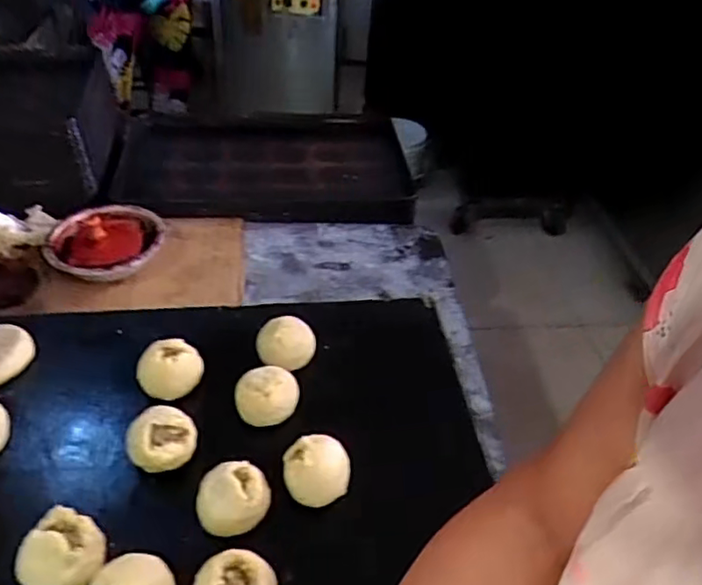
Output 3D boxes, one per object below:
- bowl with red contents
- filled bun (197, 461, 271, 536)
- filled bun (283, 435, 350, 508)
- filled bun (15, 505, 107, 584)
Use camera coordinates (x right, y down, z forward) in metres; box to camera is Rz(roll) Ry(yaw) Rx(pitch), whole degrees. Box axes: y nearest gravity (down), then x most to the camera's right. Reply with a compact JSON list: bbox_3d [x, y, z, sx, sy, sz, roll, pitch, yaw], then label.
[{"bbox_3d":[-0.407,-0.092,1.002,0.184,0.052,0.162,-4,41,-10],"label":"bowl with red contents"},{"bbox_3d":[-0.127,0.224,0.661,0.078,0.050,0.064,-7,41,-13],"label":"filled bun"},{"bbox_3d":[-0.038,0.204,0.693,0.074,0.060,0.064,-6,41,-12],"label":"filled bun"},{"bbox_3d":[-0.290,0.258,0.603,0.078,0.040,0.075,3,40,-2],"label":"filled bun"}]

